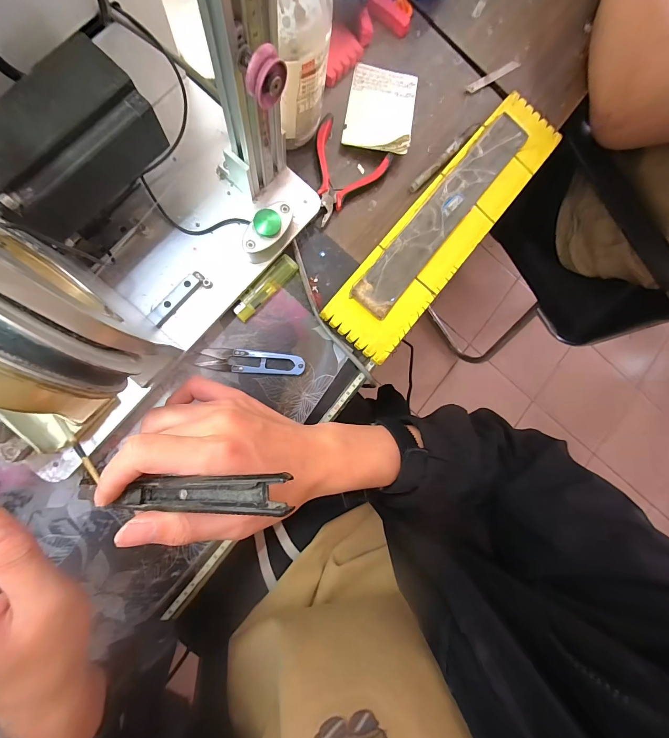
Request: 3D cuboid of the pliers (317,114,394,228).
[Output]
[{"bbox_3d":[0.000,-0.211,0.330,0.099,0.008,0.076,-44,94,-9],"label":"pliers"}]

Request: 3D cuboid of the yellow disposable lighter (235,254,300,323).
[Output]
[{"bbox_3d":[-0.068,-0.081,0.319,0.018,0.010,0.078,42,81,-4],"label":"yellow disposable lighter"}]

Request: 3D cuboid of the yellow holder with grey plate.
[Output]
[{"bbox_3d":[0.124,-0.159,0.352,0.077,0.020,0.341,40,81,-5],"label":"yellow holder with grey plate"}]

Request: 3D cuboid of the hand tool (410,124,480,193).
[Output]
[{"bbox_3d":[0.124,-0.237,0.359,0.009,0.009,0.111,43,81,-4],"label":"hand tool"}]

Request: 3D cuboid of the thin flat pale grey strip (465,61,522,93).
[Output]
[{"bbox_3d":[0.185,-0.341,0.376,0.074,0.004,0.011,-31,90,-7],"label":"thin flat pale grey strip"}]

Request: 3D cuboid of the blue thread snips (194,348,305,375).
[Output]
[{"bbox_3d":[-0.081,-0.007,0.315,0.101,0.010,0.022,4,86,-9],"label":"blue thread snips"}]

